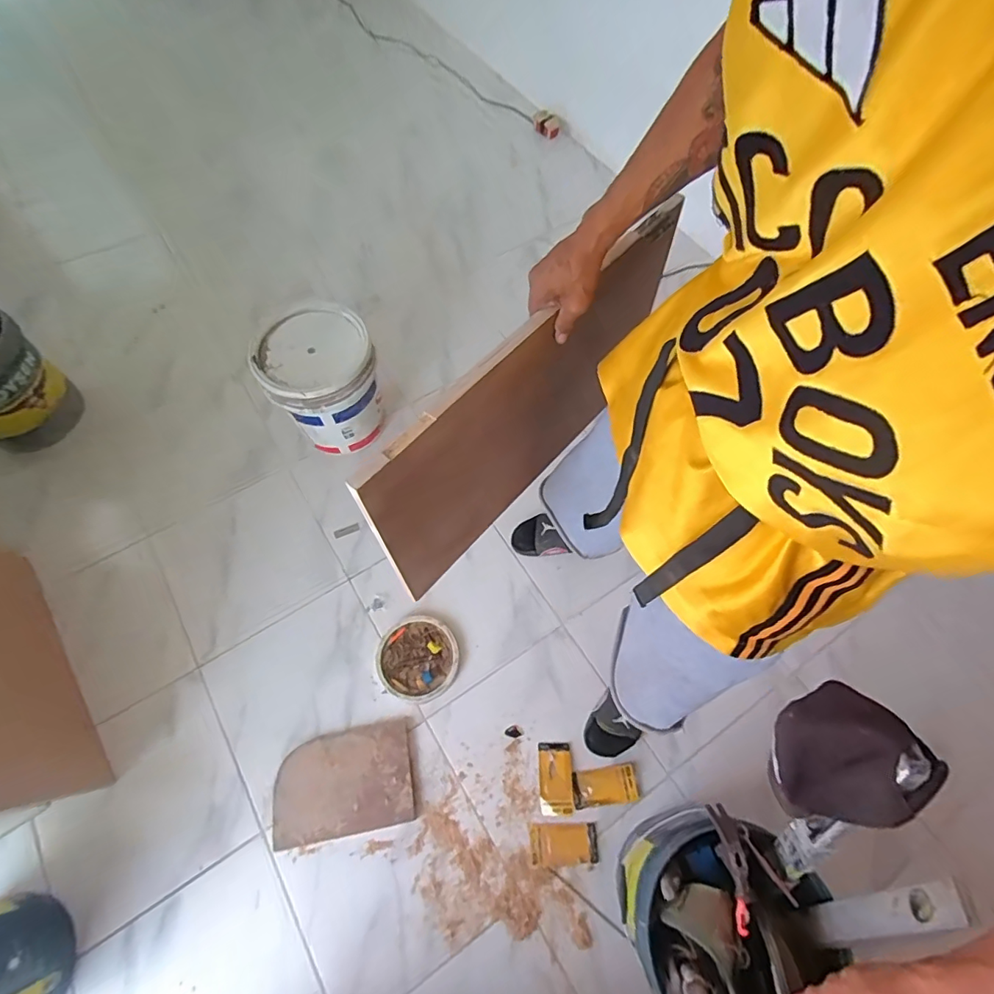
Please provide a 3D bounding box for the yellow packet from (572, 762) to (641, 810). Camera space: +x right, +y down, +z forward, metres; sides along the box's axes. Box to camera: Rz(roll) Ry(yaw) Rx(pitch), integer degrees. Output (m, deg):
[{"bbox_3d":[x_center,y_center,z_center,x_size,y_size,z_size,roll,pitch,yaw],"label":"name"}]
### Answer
[{"bbox_3d":[0.228,0.606,1.059,0.137,0.021,0.068,-7,65,-6],"label":"yellow packet"}]

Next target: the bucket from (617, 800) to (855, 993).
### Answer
[{"bbox_3d":[0.342,0.683,0.841,0.288,0.338,0.249,-35,69,-16],"label":"bucket"}]

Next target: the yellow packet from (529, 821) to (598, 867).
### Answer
[{"bbox_3d":[0.134,0.700,1.019,0.131,0.016,0.072,0,65,-2],"label":"yellow packet"}]

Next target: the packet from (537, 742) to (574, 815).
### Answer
[{"bbox_3d":[0.123,0.592,1.064,0.068,0.018,0.132,1,65,-2],"label":"packet"}]

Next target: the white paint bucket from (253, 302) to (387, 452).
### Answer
[{"bbox_3d":[-0.443,-0.286,1.314,0.253,0.339,0.242,-25,67,-12],"label":"white paint bucket"}]

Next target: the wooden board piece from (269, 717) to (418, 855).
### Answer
[{"bbox_3d":[-0.328,0.607,1.077,0.289,0.023,0.197,-9,65,-7],"label":"wooden board piece"}]

